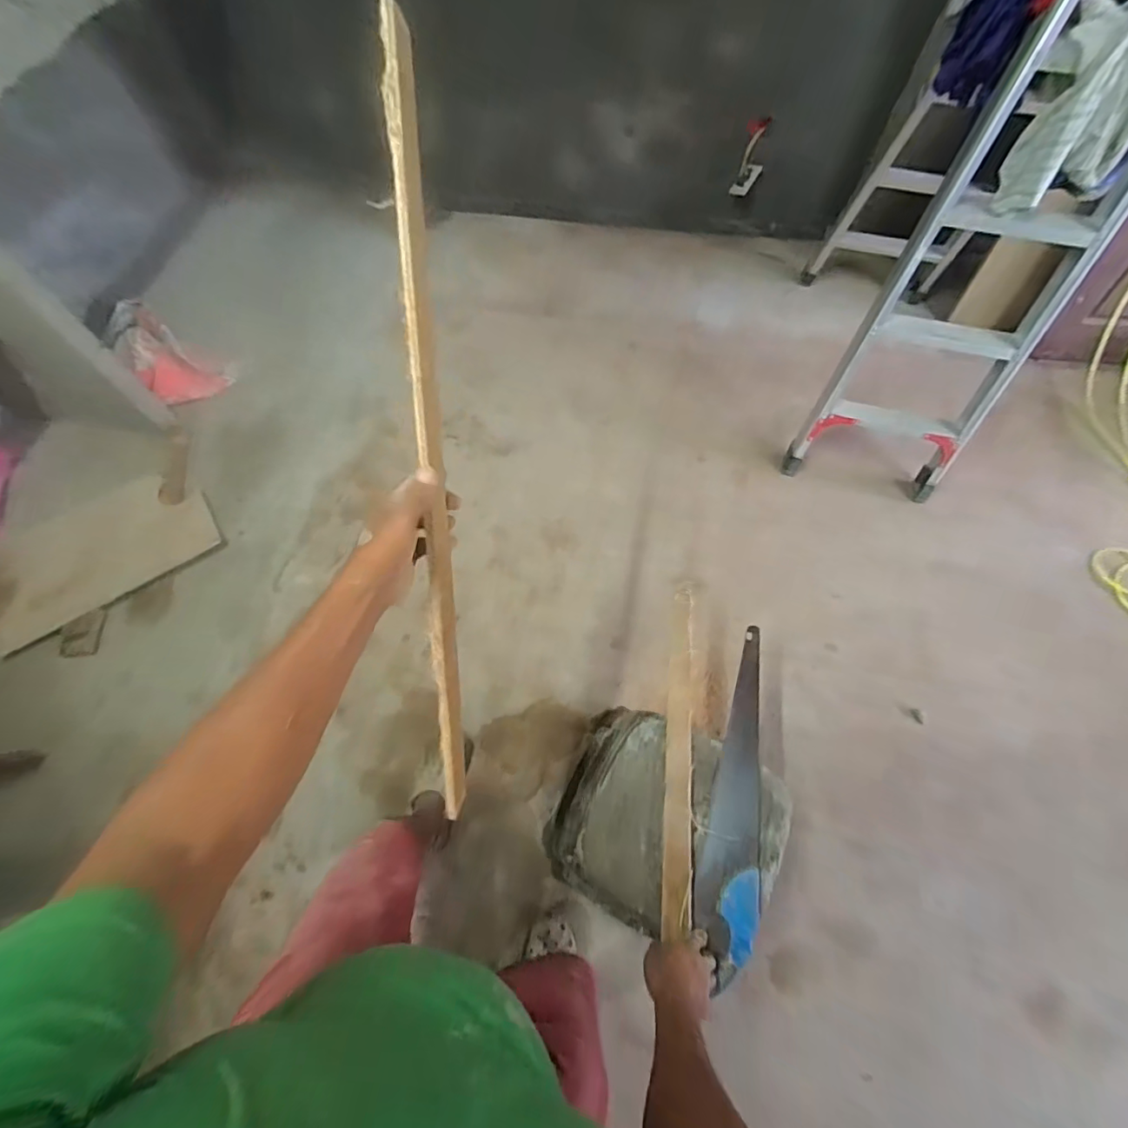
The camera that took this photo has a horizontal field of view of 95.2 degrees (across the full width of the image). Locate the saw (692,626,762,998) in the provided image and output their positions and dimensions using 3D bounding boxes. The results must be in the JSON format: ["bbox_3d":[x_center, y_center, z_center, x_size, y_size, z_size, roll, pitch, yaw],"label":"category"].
[{"bbox_3d":[0.289,0.366,0.863,0.093,0.028,0.525,13,64,7],"label":"saw"}]

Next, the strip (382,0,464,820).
[{"bbox_3d":[-0.131,-0.073,0.513,0.018,0.035,0.747,-1,106,0],"label":"strip"}]

